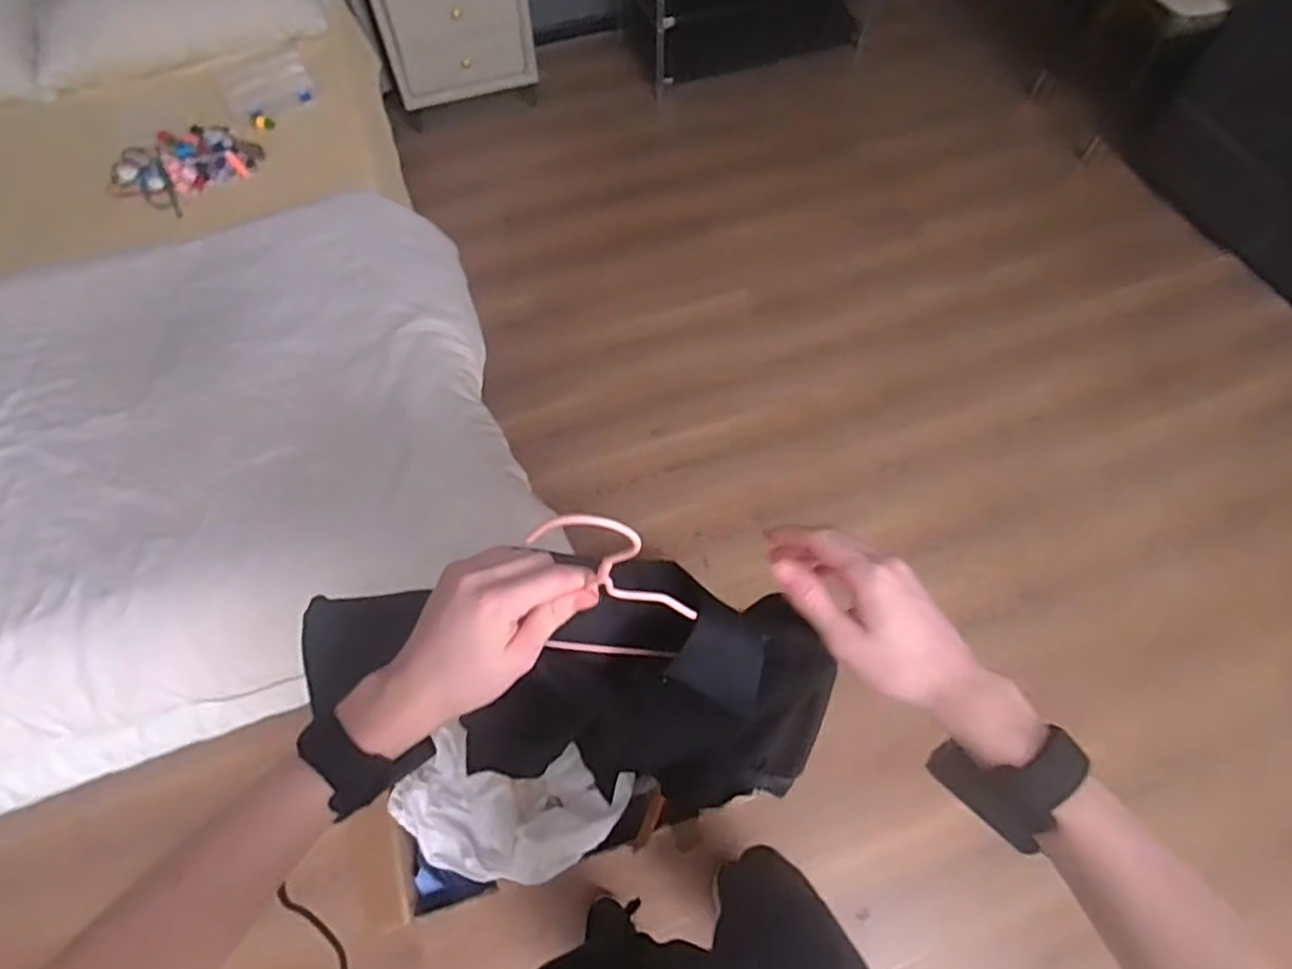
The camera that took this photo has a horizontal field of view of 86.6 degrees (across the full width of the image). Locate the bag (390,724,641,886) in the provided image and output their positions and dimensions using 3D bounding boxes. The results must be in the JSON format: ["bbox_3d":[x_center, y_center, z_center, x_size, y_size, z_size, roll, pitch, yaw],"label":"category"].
[{"bbox_3d":[-0.226,0.550,1.159,0.391,0.110,0.242,7,63,3],"label":"bag"}]

